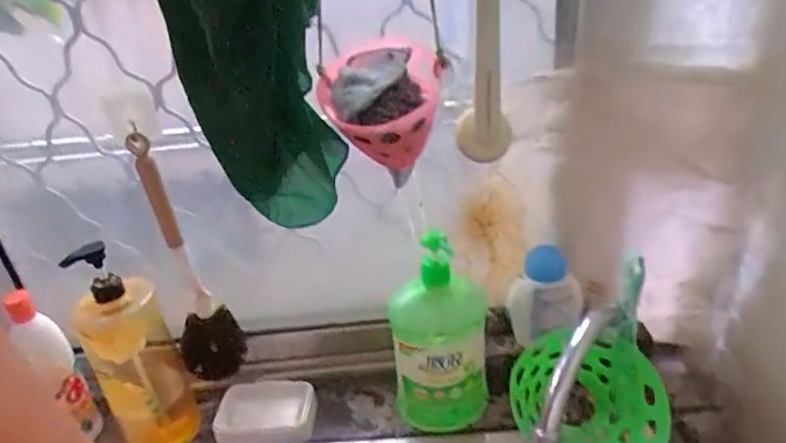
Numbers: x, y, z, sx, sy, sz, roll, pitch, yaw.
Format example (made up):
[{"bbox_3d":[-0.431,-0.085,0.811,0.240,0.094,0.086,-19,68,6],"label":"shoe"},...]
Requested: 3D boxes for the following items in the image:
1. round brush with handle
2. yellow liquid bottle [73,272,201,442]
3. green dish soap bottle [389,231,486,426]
[{"bbox_3d":[-0.255,0.058,0.712,0.081,0.329,0.059,-18,32,-22],"label":"round brush with handle"},{"bbox_3d":[-0.318,0.181,0.720,0.096,0.242,0.083,-21,33,-26],"label":"yellow liquid bottle"},{"bbox_3d":[0.055,0.133,0.711,0.117,0.242,0.079,-7,29,-3],"label":"green dish soap bottle"}]

